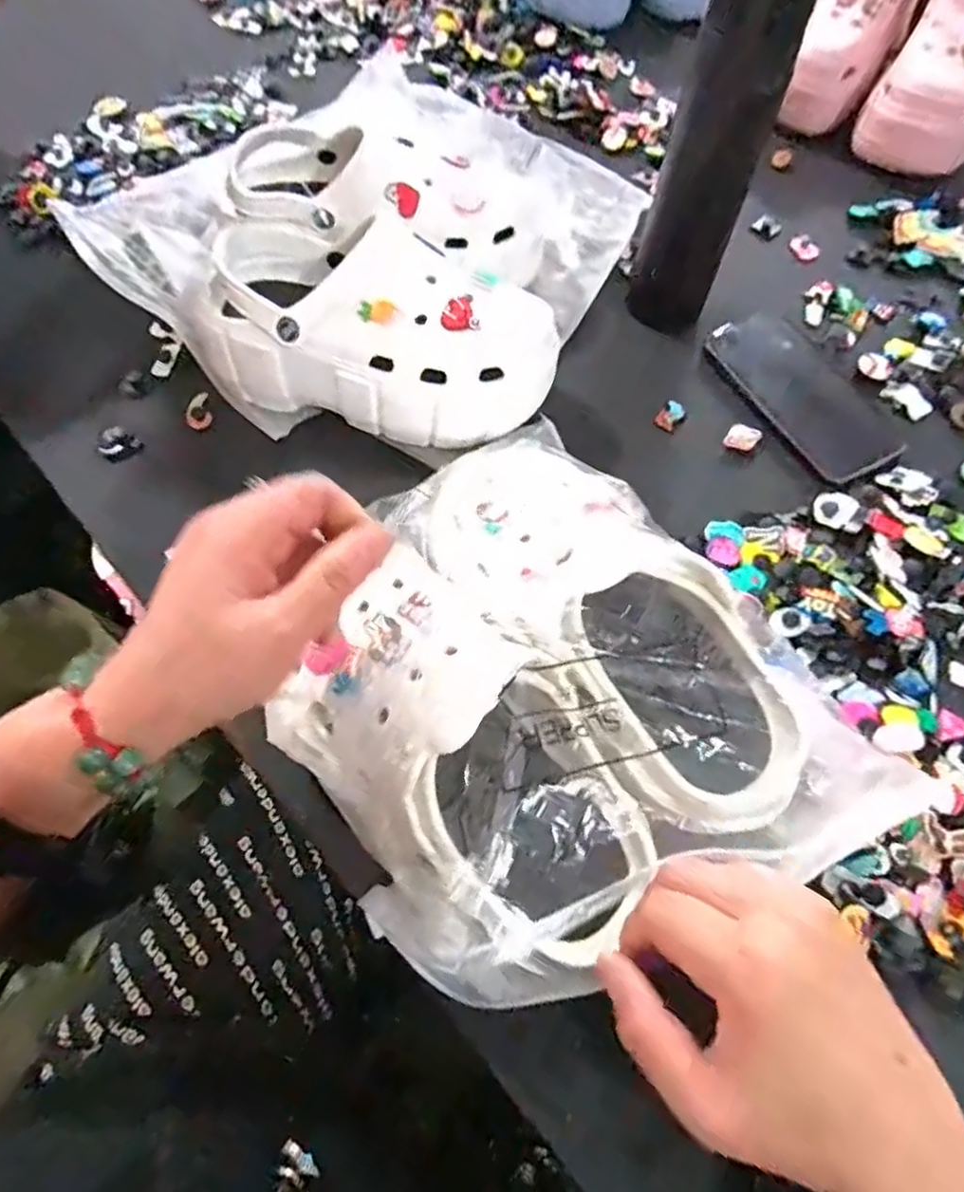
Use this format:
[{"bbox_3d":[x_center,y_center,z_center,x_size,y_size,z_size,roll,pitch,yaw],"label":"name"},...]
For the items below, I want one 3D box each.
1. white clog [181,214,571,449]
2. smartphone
[{"bbox_3d":[-0.076,-0.184,0.478,0.247,0.104,0.113,16,65,6],"label":"white clog"},{"bbox_3d":[0.252,-0.160,0.538,0.084,0.009,0.163,-27,68,-14],"label":"smartphone"}]

